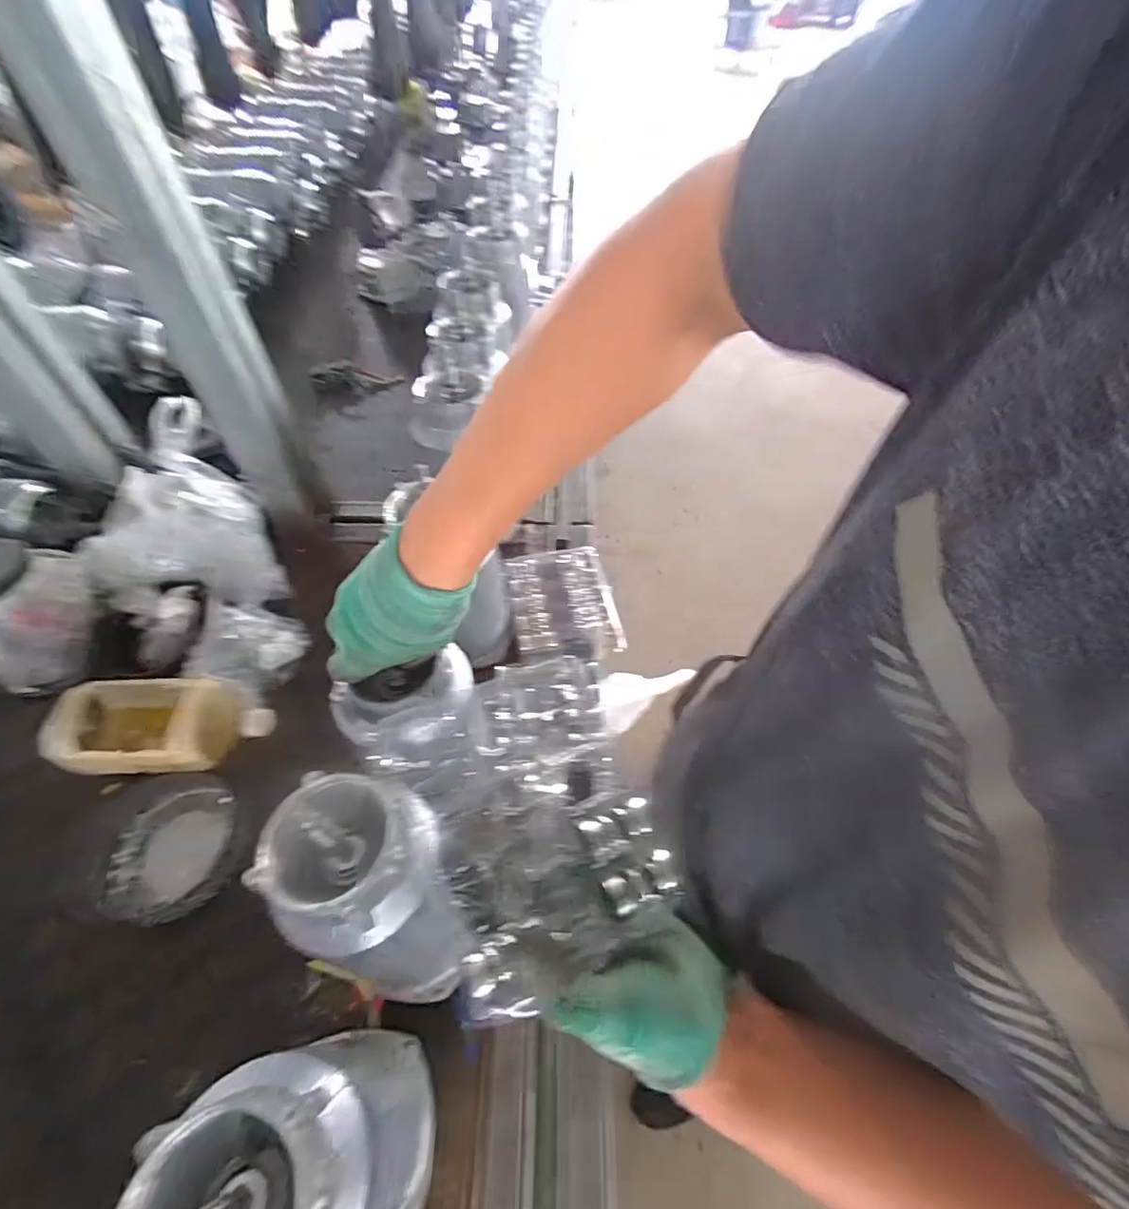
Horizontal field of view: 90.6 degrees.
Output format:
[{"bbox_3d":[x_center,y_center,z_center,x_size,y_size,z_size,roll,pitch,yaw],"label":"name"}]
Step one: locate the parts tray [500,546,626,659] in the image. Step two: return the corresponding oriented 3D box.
[{"bbox_3d":[-0.004,-0.005,0.732,0.133,0.016,0.167,-9,54,-8],"label":"parts tray"}]

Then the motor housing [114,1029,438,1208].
[{"bbox_3d":[-0.159,0.350,0.354,0.113,0.221,0.124,1,53,0],"label":"motor housing"}]

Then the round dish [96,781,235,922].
[{"bbox_3d":[-0.394,0.246,0.565,0.120,0.028,0.132,1,53,-1],"label":"round dish"}]

